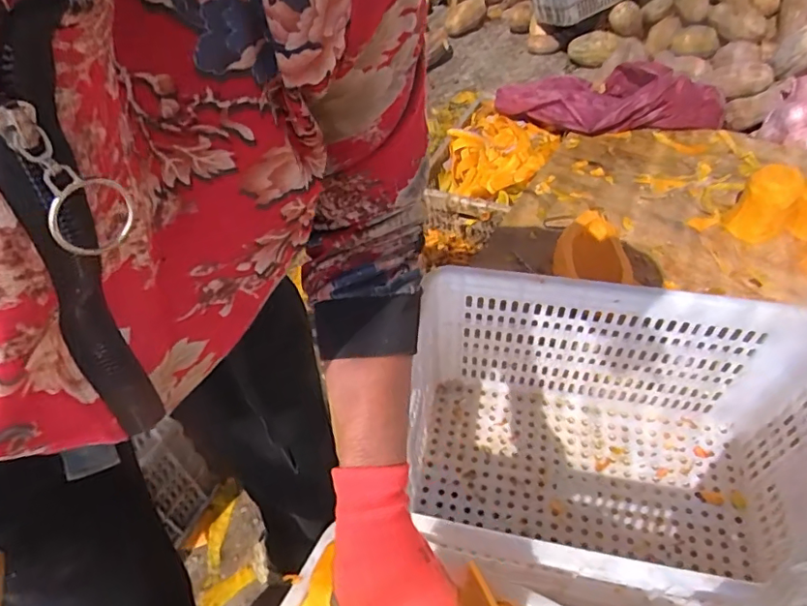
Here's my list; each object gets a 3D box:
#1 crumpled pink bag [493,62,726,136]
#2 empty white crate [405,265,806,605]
[{"bbox_3d":[0.586,-0.595,1.553,0.617,0.130,0.320,0,48,6],"label":"crumpled pink bag"},{"bbox_3d":[0.284,0.156,0.760,0.497,0.286,0.266,7,49,12],"label":"empty white crate"}]

